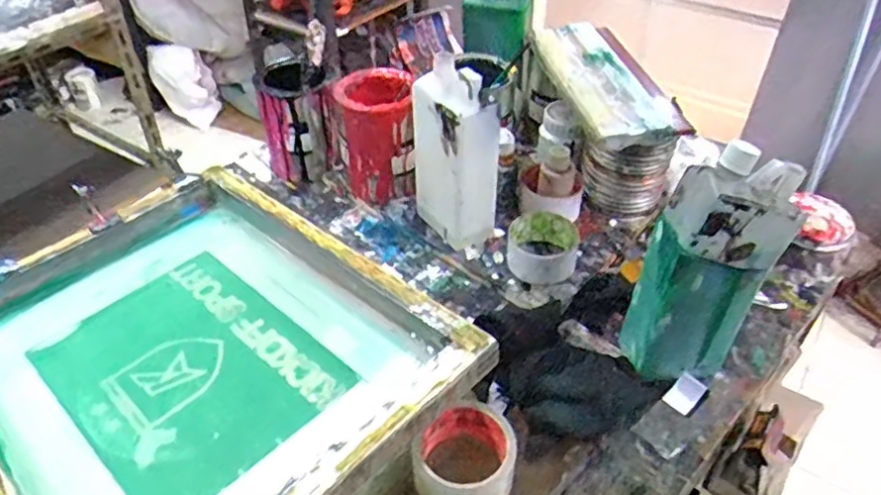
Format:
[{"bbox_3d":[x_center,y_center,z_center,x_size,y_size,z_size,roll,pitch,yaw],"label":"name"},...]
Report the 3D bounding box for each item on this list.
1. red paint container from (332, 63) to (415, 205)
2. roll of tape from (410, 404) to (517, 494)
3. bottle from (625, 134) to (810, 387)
[{"bbox_3d":[-0.082,-0.150,0.855,0.093,0.139,0.109,-1,42,-1],"label":"red paint container"},{"bbox_3d":[0.021,0.193,0.575,0.092,0.051,0.090,0,42,0],"label":"roll of tape"},{"bbox_3d":[0.250,0.015,0.603,0.114,0.257,0.081,2,42,2],"label":"bottle"}]

